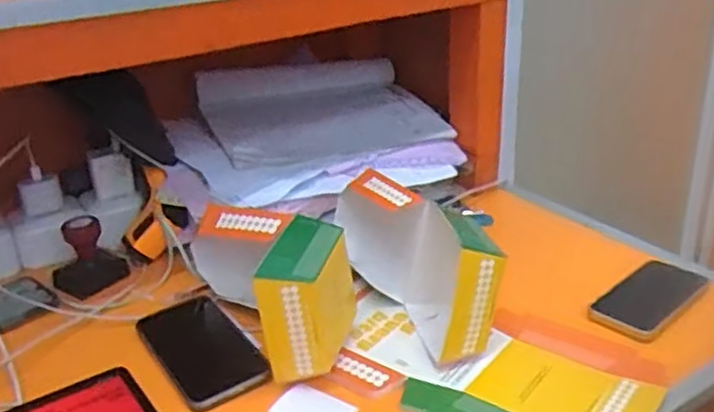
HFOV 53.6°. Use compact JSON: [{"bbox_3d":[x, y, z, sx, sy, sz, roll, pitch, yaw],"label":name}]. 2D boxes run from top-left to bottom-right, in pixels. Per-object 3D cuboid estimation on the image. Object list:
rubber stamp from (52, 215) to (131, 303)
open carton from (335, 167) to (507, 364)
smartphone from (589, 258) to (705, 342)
[{"bbox_3d":[-0.292,0.051,0.760,0.057,0.074,0.068,12,29,28],"label":"rubber stamp"},{"bbox_3d":[0.048,0.049,0.680,0.054,0.112,0.234,-15,28,-23],"label":"open carton"},{"bbox_3d":[0.285,0.089,0.691,0.127,0.013,0.068,-22,31,-34],"label":"smartphone"}]

